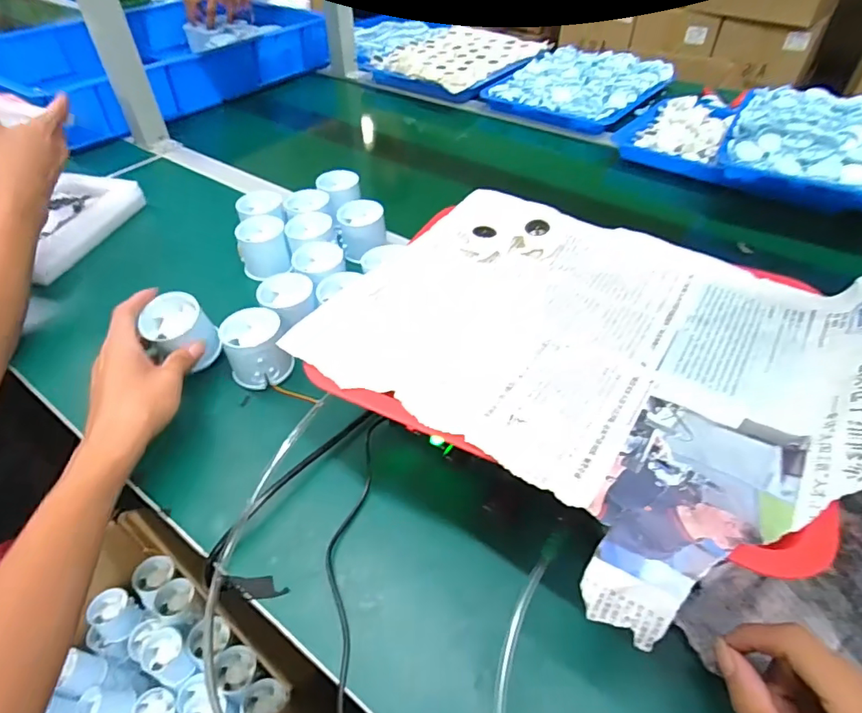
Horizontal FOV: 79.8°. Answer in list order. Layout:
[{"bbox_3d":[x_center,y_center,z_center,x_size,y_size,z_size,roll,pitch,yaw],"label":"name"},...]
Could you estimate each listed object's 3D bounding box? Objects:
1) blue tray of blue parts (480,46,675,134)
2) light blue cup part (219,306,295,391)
[{"bbox_3d":[0.278,-0.496,0.940,0.238,0.047,0.287,28,51,26],"label":"blue tray of blue parts"},{"bbox_3d":[-0.155,-0.009,0.459,0.050,0.046,0.052,-18,47,-17],"label":"light blue cup part"}]

